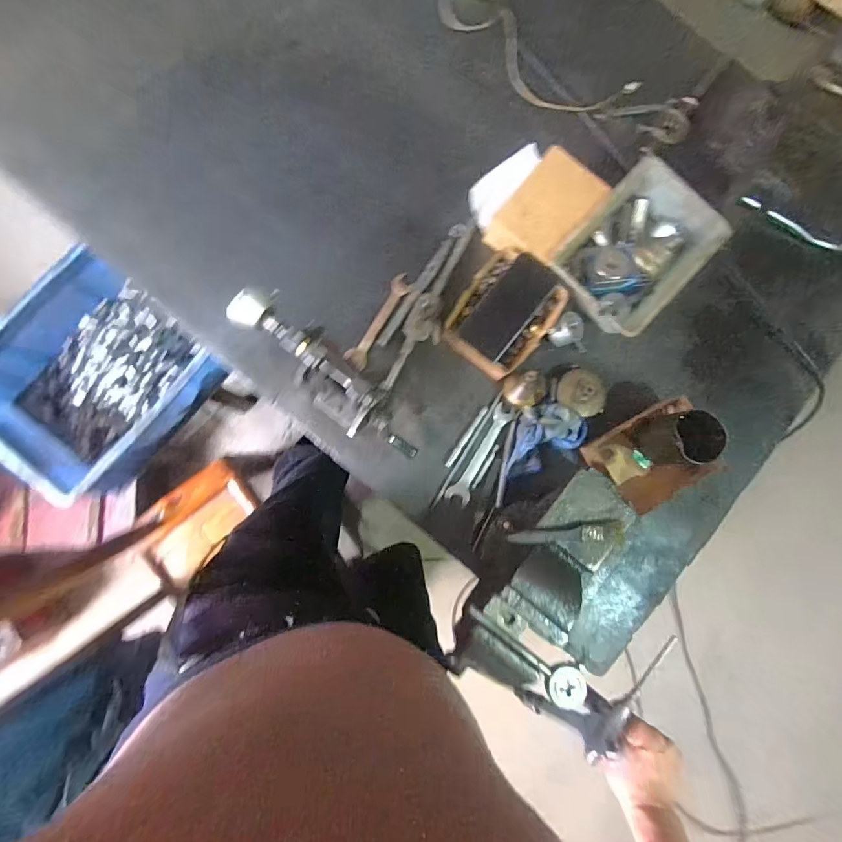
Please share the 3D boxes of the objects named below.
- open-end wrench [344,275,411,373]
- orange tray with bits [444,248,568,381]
[{"bbox_3d":[-0.066,-0.160,0.681,0.034,0.007,0.167,30,85,-1],"label":"open-end wrench"},{"bbox_3d":[0.130,-0.168,0.669,0.137,0.038,0.174,42,85,0],"label":"orange tray with bits"}]

